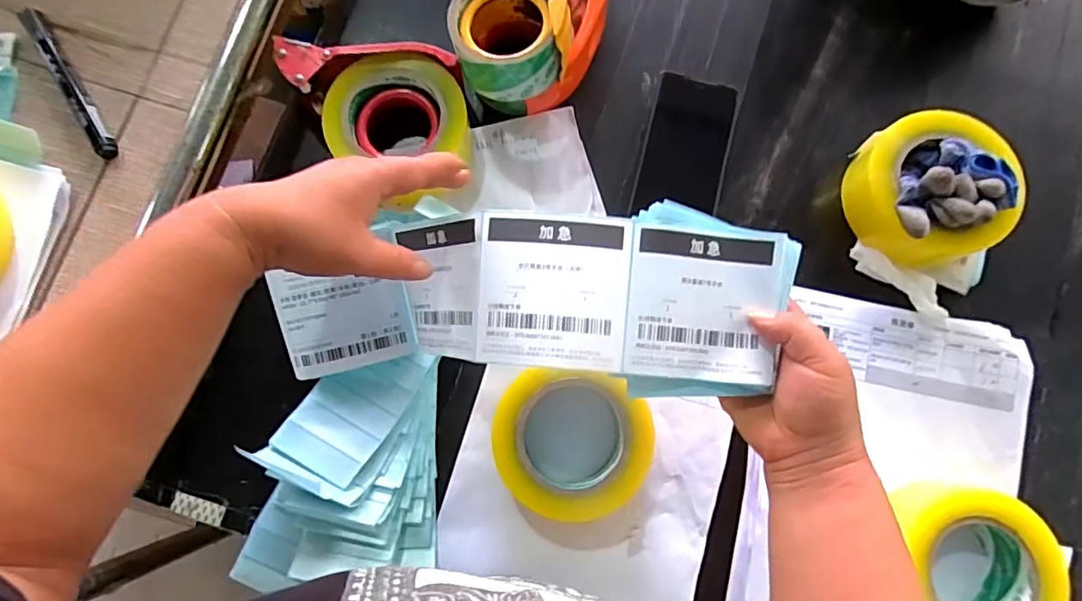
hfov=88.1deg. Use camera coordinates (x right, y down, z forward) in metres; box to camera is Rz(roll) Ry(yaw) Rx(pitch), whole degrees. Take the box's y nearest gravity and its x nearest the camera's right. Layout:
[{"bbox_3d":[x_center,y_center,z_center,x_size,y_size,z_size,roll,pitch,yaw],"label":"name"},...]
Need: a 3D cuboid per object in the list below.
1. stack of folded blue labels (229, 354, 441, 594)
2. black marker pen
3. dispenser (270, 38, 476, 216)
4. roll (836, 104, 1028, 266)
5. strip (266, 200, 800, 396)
[{"bbox_3d":[-0.155,0.128,0.428,0.142,0.049,0.163,-1,80,-2],"label":"stack of folded blue labels"},{"bbox_3d":[-0.381,-0.176,0.450,0.015,0.017,0.143,-32,84,-8],"label":"black marker pen"},{"bbox_3d":[-0.137,-0.148,0.476,0.151,0.057,0.129,-3,80,-2],"label":"dispenser"},{"bbox_3d":[0.325,-0.092,0.469,0.112,0.072,0.118,0,80,-1],"label":"roll"},{"bbox_3d":[-0.017,0.003,0.393,0.364,0.074,0.123,-3,80,13],"label":"strip"}]

